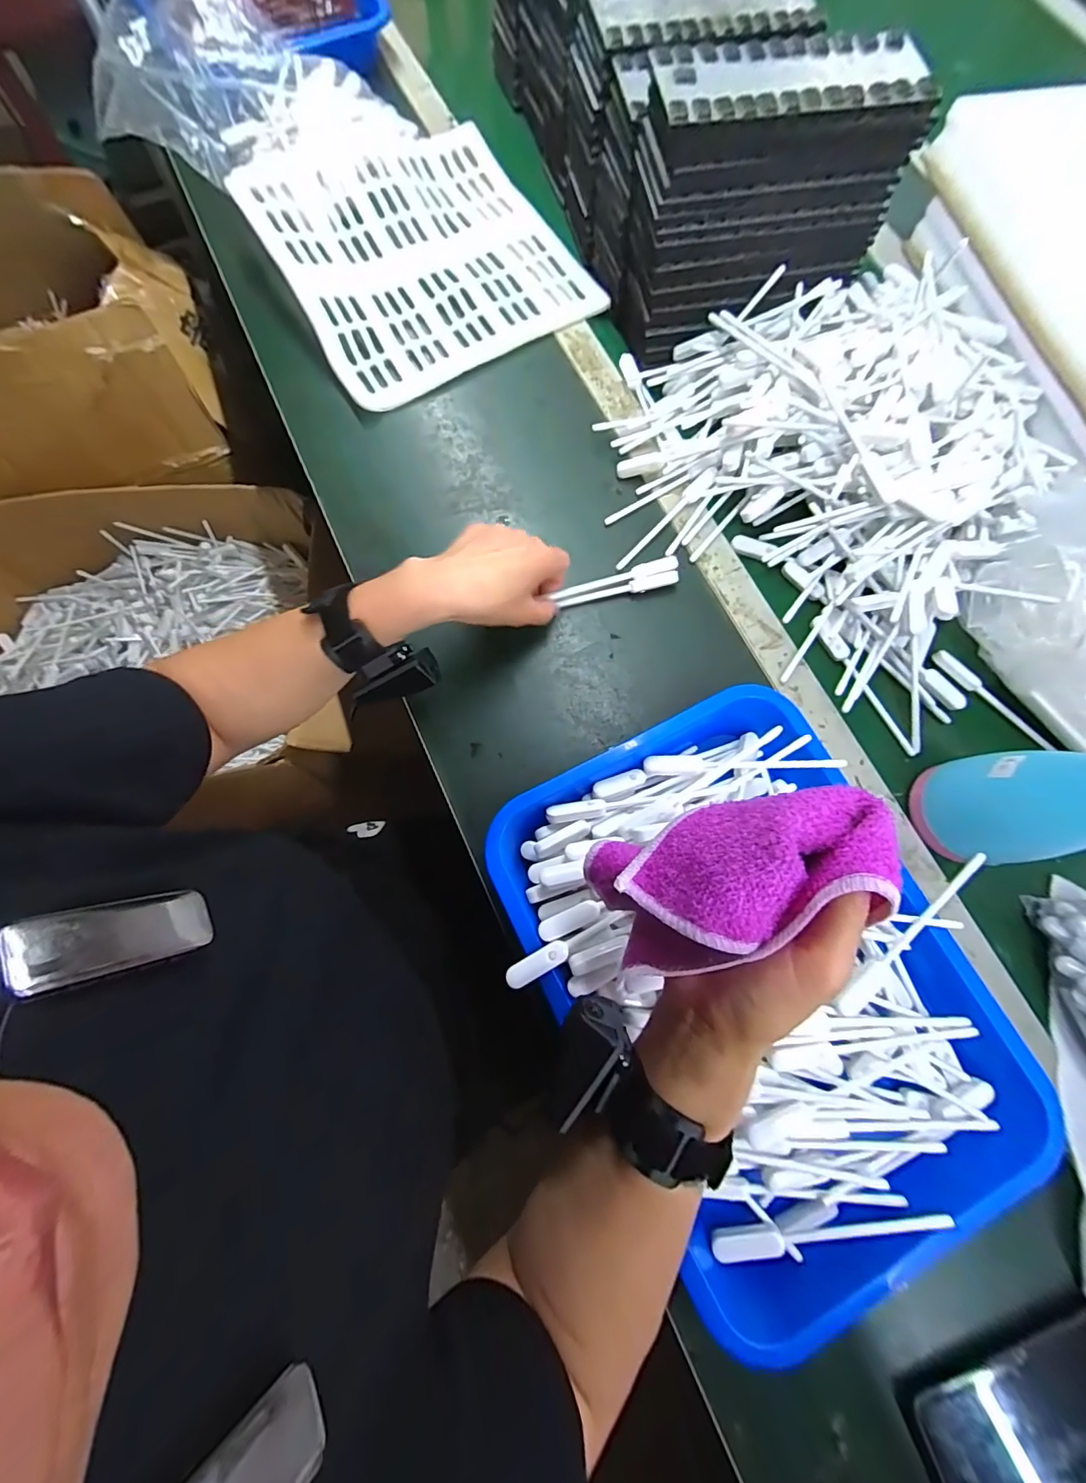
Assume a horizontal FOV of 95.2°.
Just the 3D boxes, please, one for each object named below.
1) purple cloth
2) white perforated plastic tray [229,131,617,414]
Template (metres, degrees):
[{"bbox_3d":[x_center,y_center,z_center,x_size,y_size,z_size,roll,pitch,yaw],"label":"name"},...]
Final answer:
[{"bbox_3d":[0.095,0.068,0.254,0.123,0.107,0.066,-17,77,-6],"label":"purple cloth"},{"bbox_3d":[-0.132,-0.523,0.536,0.290,0.025,0.291,-30,84,-11],"label":"white perforated plastic tray"}]

